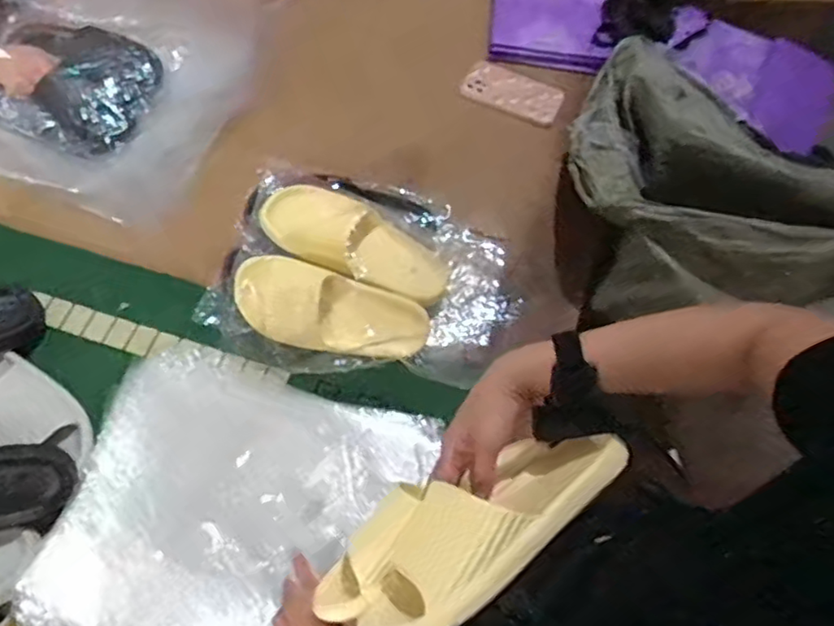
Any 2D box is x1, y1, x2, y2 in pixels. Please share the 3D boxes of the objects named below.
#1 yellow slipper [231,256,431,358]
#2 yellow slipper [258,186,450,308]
[{"bbox_3d":[-0.109,-0.002,0.787,0.252,0.081,0.096,13,63,3],"label":"yellow slipper"},{"bbox_3d":[-0.072,-0.088,0.812,0.254,0.061,0.100,24,62,-16],"label":"yellow slipper"}]

